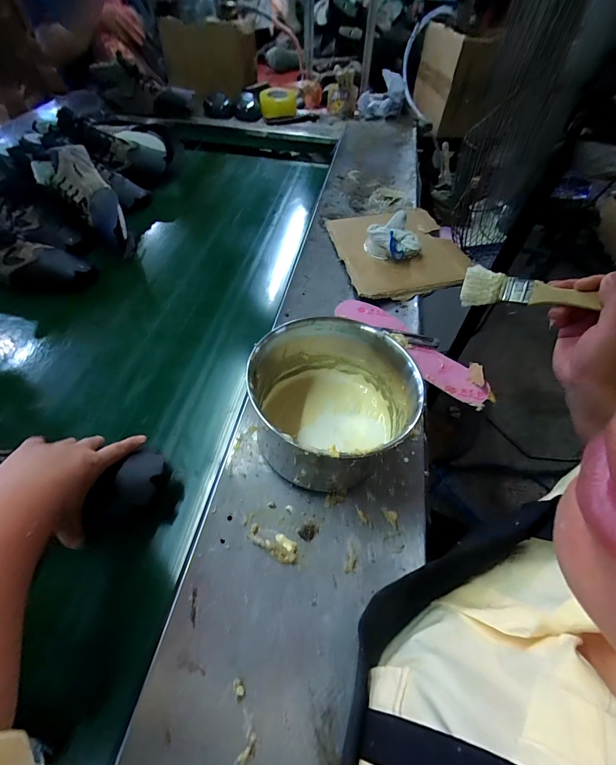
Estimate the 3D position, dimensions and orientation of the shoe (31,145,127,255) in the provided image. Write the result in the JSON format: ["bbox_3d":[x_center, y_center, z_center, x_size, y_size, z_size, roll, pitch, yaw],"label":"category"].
[{"bbox_3d":[-0.484,-0.414,0.716,0.119,0.085,0.315,-35,77,-24],"label":"shoe"}]

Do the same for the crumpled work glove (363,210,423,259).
[{"bbox_3d":[0.165,-0.268,0.616,0.105,0.060,0.090,-34,63,-20],"label":"crumpled work glove"}]

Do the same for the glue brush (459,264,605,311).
[{"bbox_3d":[0.235,-0.085,0.321,0.158,0.037,0.015,13,16,20],"label":"glue brush"}]

